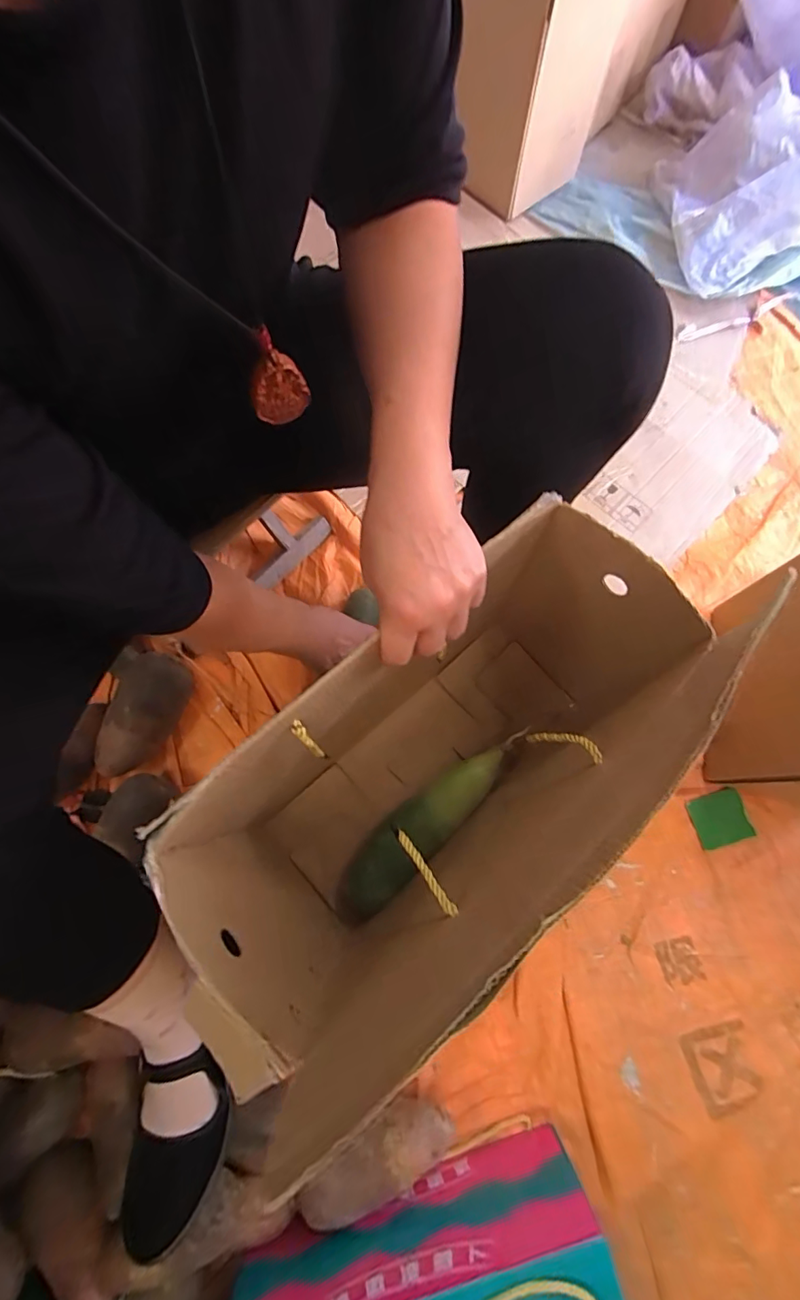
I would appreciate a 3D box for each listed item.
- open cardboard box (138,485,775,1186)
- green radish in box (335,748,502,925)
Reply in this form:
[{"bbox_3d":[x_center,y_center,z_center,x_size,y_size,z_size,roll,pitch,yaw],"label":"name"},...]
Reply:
[{"bbox_3d":[0.027,0.078,0.373,0.381,0.349,0.162,-40,78,-12],"label":"open cardboard box"},{"bbox_3d":[0.021,0.177,0.490,0.056,0.054,0.216,43,77,11],"label":"green radish in box"}]

